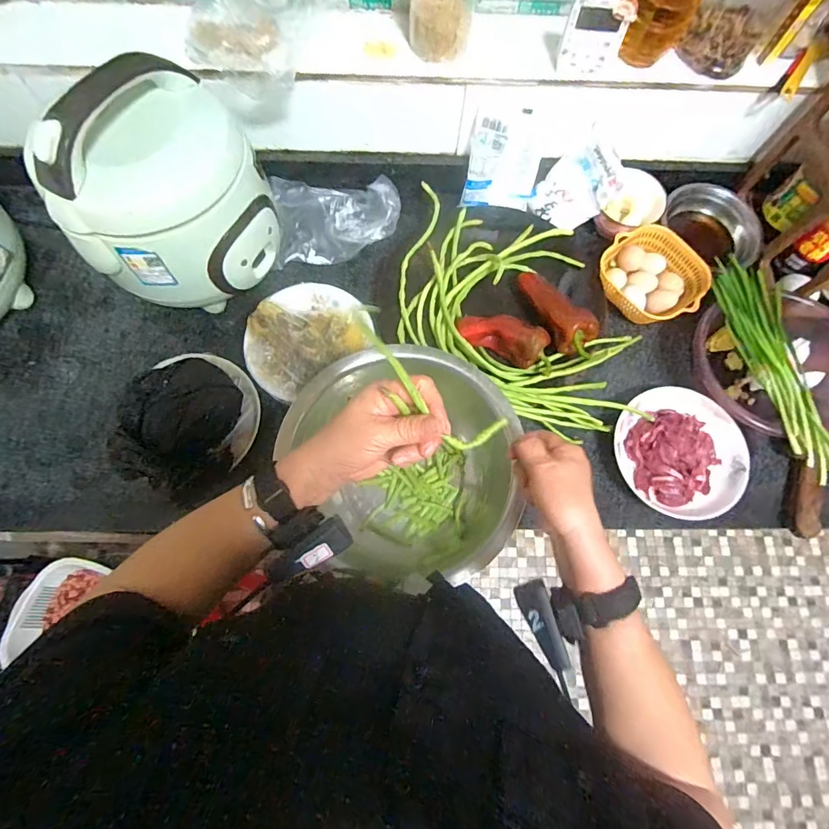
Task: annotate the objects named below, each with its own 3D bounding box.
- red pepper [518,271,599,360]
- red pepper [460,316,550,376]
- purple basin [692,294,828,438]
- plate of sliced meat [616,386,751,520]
[{"bbox_3d":[0.205,-0.146,0.619,0.055,0.062,0.147,-24,76,-8],"label":"red pepper"},{"bbox_3d":[0.127,-0.106,0.602,0.139,0.047,0.055,21,74,4],"label":"red pepper"},{"bbox_3d":[0.517,-0.076,0.640,0.220,0.094,0.197,-2,74,-3],"label":"purple basin"},{"bbox_3d":[0.374,0.051,0.618,0.167,0.033,0.184,-12,75,-5],"label":"plate of sliced meat"}]

